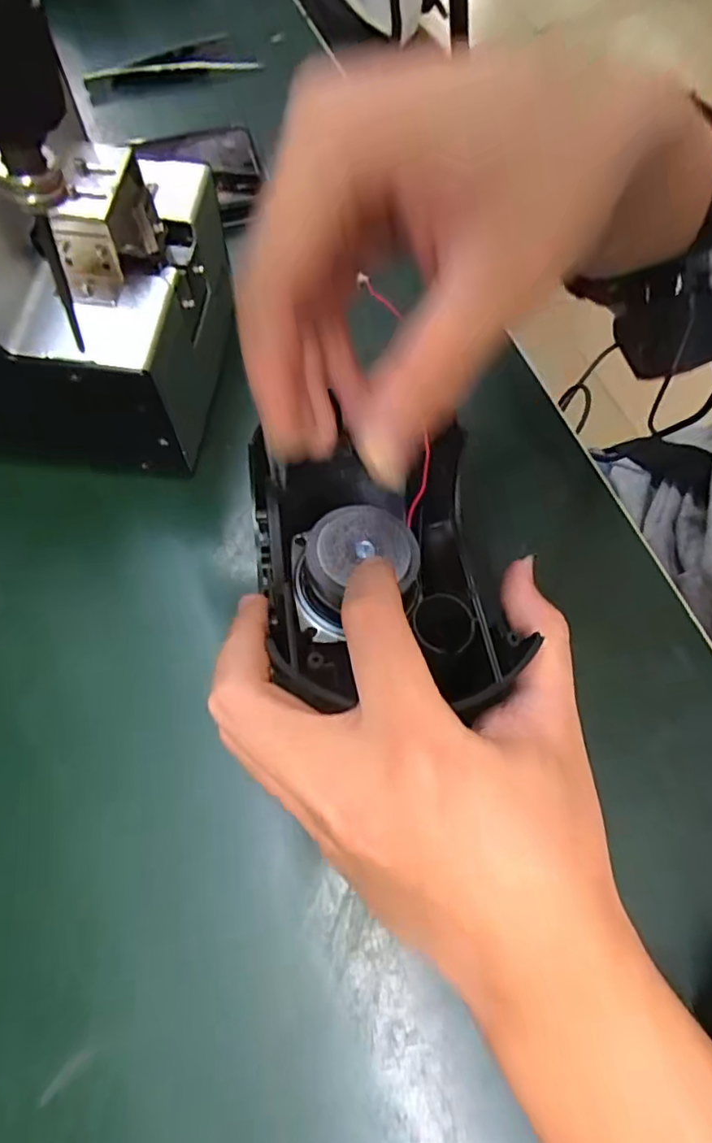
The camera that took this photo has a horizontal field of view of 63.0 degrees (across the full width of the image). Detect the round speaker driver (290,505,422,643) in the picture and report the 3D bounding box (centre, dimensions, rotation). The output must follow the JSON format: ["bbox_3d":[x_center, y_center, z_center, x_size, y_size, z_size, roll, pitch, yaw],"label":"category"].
[{"bbox_3d":[-0.001,-0.001,0.226,0.050,0.022,0.044,-20,68,-8],"label":"round speaker driver"}]

